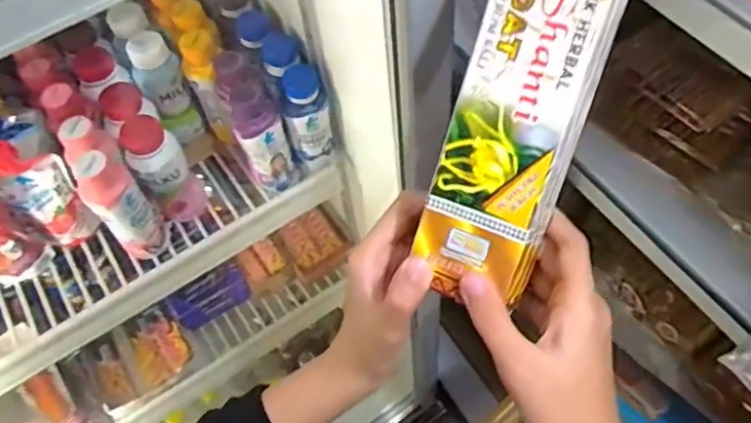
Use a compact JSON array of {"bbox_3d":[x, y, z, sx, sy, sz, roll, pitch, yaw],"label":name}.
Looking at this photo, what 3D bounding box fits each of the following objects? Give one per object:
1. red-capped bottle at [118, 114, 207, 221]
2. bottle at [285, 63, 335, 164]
[{"bbox_3d":[-0.221,-0.042,0.648,0.051,0.128,0.052,-27,61,-11],"label":"red-capped bottle"},{"bbox_3d":[-0.072,-0.104,0.653,0.046,0.103,0.047,-14,60,-4],"label":"bottle"}]

